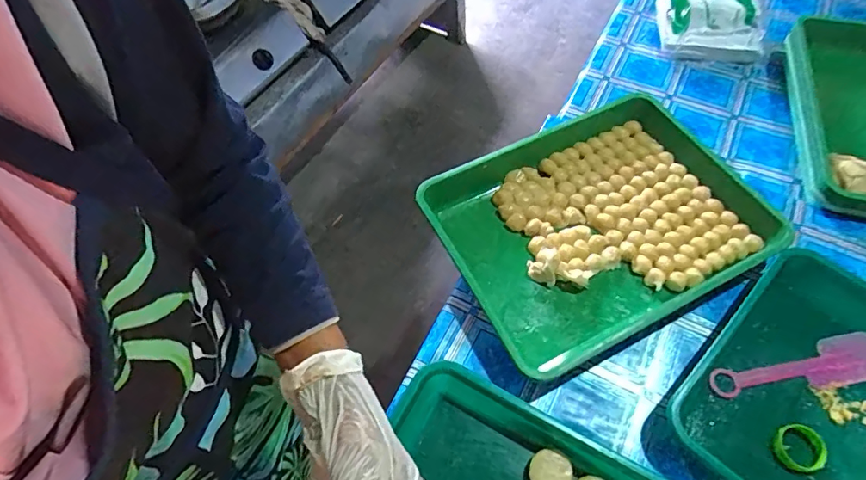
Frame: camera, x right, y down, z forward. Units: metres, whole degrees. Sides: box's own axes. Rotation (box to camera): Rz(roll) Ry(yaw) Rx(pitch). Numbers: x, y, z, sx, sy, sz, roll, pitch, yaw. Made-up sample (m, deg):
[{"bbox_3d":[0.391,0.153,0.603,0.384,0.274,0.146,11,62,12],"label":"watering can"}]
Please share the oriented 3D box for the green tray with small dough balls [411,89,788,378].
[{"bbox_3d":[0.198,-0.026,0.600,0.369,0.051,0.277,-25,61,-12],"label":"green tray with small dough balls"}]

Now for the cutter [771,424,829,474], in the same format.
[{"bbox_3d":[0.353,0.201,0.470,0.044,0.010,0.045,34,66,20],"label":"cutter"}]

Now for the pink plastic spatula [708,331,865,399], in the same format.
[{"bbox_3d":[0.387,0.138,0.514,0.190,0.008,0.048,-12,59,-5],"label":"pink plastic spatula"}]

